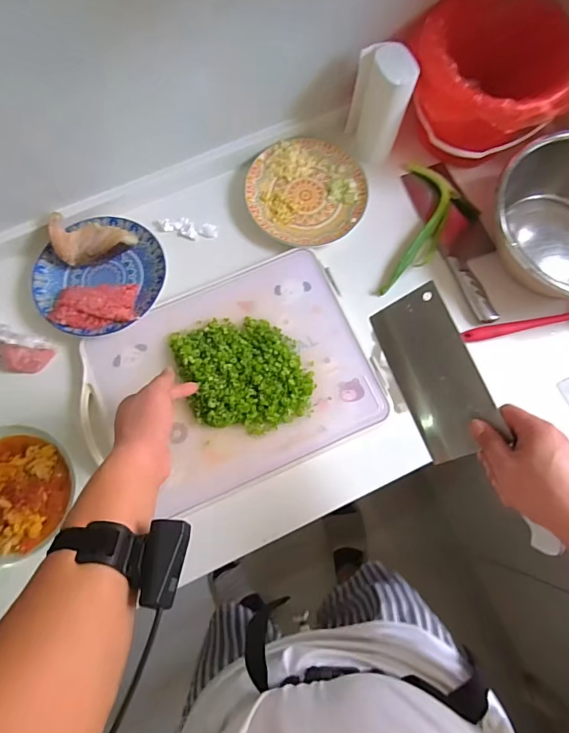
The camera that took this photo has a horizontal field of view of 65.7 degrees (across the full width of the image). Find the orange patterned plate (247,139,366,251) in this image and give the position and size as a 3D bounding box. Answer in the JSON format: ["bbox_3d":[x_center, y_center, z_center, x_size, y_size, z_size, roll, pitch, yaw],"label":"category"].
[{"bbox_3d":[0.039,-0.299,0.757,0.198,0.022,0.200,0,76,0],"label":"orange patterned plate"}]

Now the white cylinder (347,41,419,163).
[{"bbox_3d":[0.154,-0.422,0.709,0.050,0.167,0.085,-26,78,-6],"label":"white cylinder"}]

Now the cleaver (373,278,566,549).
[{"bbox_3d":[0.200,0.057,0.508,0.095,0.025,0.303,-34,70,37],"label":"cleaver"}]

